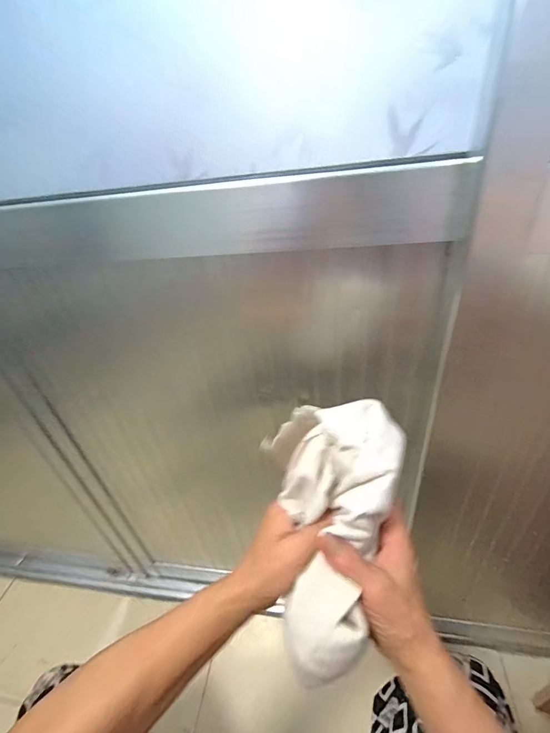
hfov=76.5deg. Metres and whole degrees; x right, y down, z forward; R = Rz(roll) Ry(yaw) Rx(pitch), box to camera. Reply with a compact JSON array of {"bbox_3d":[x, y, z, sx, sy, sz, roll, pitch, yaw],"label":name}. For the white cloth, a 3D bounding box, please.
[{"bbox_3d":[0.034,0.123,0.281,0.115,0.065,0.193,5,74,17],"label":"white cloth"}]

